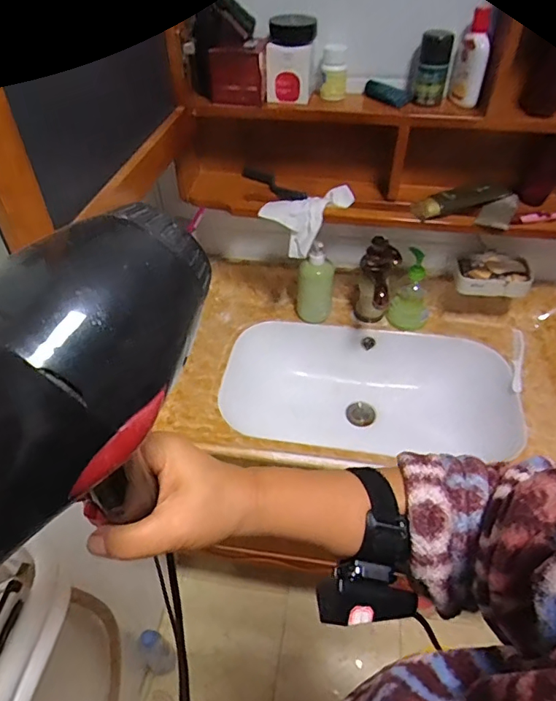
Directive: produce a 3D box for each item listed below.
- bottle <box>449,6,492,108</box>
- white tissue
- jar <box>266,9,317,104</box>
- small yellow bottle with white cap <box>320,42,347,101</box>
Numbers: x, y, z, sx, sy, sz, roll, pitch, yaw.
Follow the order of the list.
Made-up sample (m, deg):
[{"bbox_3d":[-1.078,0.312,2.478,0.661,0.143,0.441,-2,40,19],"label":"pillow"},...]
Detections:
[{"bbox_3d":[0.301,-0.453,0.760,0.048,0.130,0.048,13,47,14],"label":"bottle"},{"bbox_3d":[0.056,-0.238,0.891,0.156,0.079,0.094,-32,53,-27],"label":"white tissue"},{"bbox_3d":[0.022,-0.466,0.787,0.078,0.112,0.059,2,45,3],"label":"jar"},{"bbox_3d":[0.091,-0.453,0.801,0.039,0.075,0.043,2,45,3],"label":"small yellow bottle with white cap"}]

